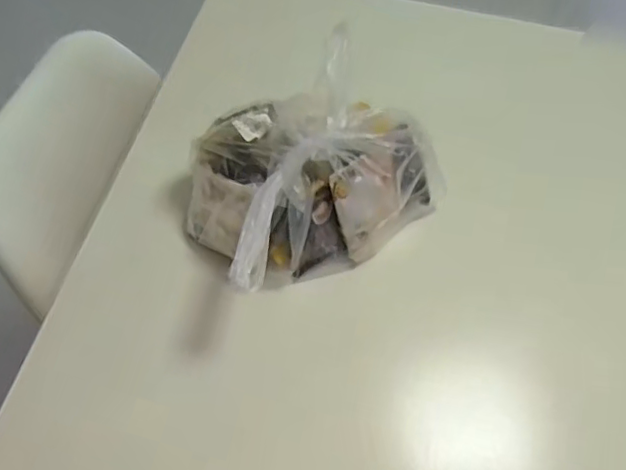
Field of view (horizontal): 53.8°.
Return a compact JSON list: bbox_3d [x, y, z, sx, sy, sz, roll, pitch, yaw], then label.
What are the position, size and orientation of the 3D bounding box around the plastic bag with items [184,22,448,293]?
[{"bbox_3d":[0.004,-0.060,0.633,0.267,0.130,0.170,-28,63,-17],"label":"plastic bag with items"}]

